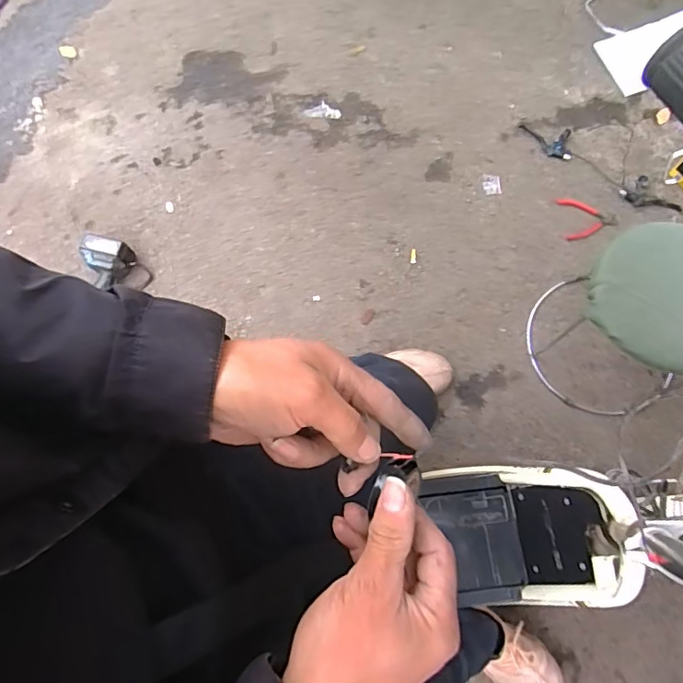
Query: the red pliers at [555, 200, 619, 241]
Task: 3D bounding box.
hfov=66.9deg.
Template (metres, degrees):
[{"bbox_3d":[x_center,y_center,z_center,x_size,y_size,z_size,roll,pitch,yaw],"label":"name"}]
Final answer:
[{"bbox_3d":[0.649,-0.330,1.366,0.145,0.011,0.117,-9,75,-1],"label":"red pliers"}]

